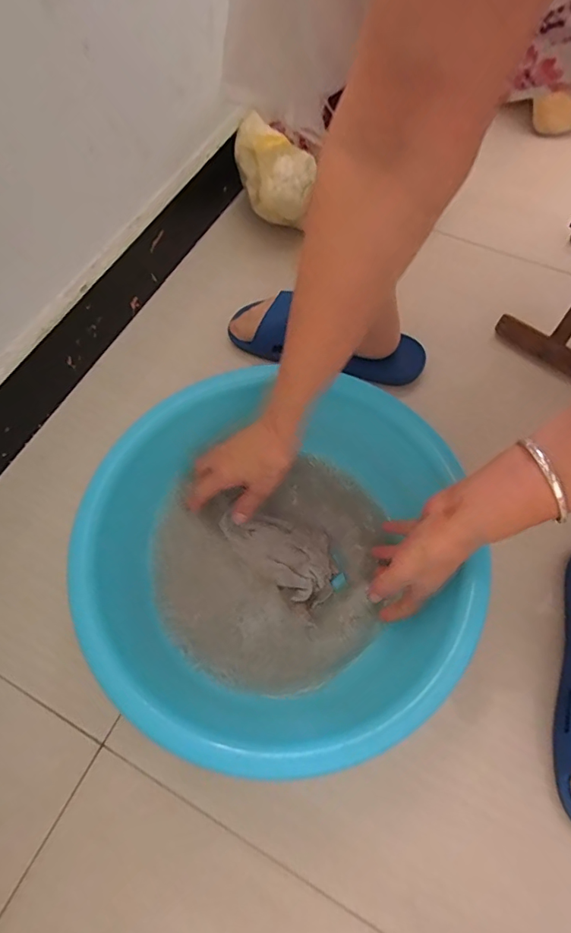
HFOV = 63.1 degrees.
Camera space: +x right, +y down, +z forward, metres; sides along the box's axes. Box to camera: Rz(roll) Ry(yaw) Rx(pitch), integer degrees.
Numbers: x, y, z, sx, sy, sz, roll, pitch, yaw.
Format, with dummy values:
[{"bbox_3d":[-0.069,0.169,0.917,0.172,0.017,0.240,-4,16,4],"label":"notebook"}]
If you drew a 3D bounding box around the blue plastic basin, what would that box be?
[{"bbox_3d":[0.001,0.090,0.448,0.356,0.128,0.347,-1,65,1],"label":"blue plastic basin"}]

